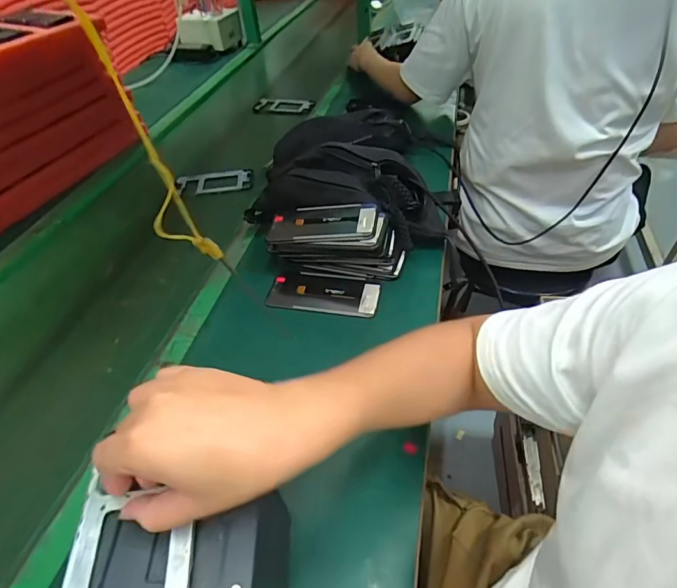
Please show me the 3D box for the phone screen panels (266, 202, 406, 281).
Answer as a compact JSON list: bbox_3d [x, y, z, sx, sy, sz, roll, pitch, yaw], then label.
[{"bbox_3d":[-0.002,-0.076,0.623,0.192,0.078,0.082,5,45,10],"label":"phone screen panels"}]

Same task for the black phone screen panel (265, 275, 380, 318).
[{"bbox_3d":[-0.021,-0.001,0.601,0.153,0.007,0.069,5,43,12],"label":"black phone screen panel"}]

